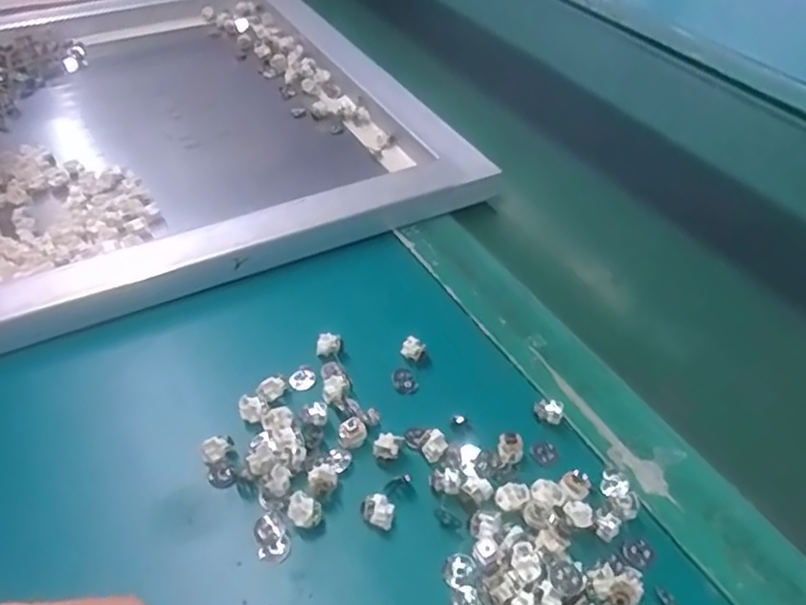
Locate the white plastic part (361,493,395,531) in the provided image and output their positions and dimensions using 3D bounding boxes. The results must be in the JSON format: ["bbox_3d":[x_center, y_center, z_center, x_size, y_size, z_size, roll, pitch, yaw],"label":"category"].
[{"bbox_3d":[-0.012,0.104,0.335,0.016,0.013,0.012,13,46,12],"label":"white plastic part"}]

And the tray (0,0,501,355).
[{"bbox_3d":[-0.219,-0.179,0.612,0.407,0.030,0.504,-20,48,-20],"label":"tray"}]

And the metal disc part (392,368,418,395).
[{"bbox_3d":[0.001,0.047,0.400,0.014,0.005,0.017,-18,48,-18],"label":"metal disc part"}]

